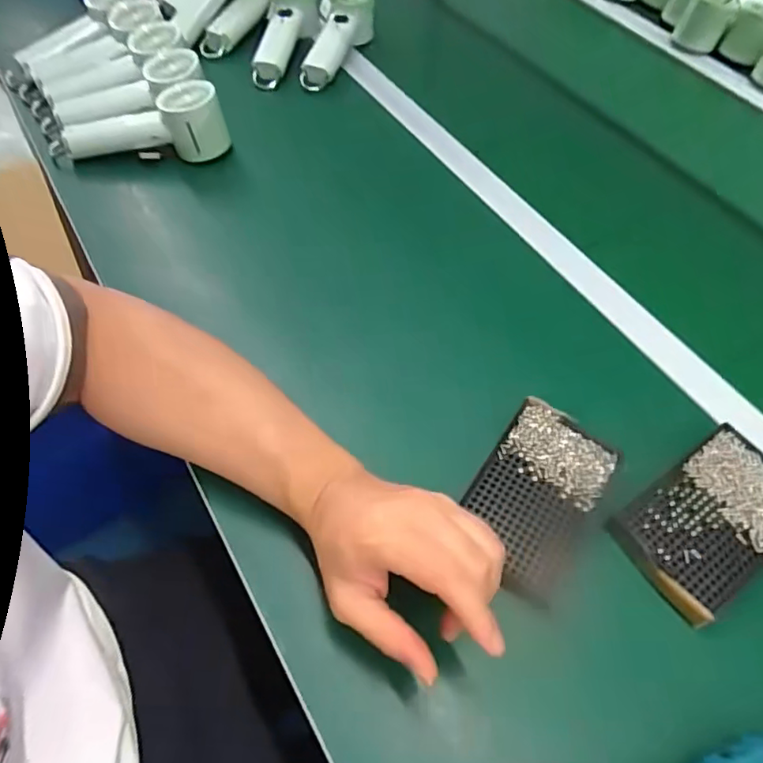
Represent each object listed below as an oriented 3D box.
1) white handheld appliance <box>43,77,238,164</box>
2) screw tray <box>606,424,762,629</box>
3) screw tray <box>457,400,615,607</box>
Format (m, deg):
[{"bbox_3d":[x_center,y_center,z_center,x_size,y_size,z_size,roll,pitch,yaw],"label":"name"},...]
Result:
[{"bbox_3d":[-0.265,-0.278,0.614,0.192,0.060,0.058,-2,57,-3],"label":"white handheld appliance"},{"bbox_3d":[0.244,0.102,0.420,0.142,0.017,0.083,-31,63,-20],"label":"screw tray"},{"bbox_3d":[0.116,0.086,0.427,0.084,0.020,0.137,28,60,16],"label":"screw tray"}]

